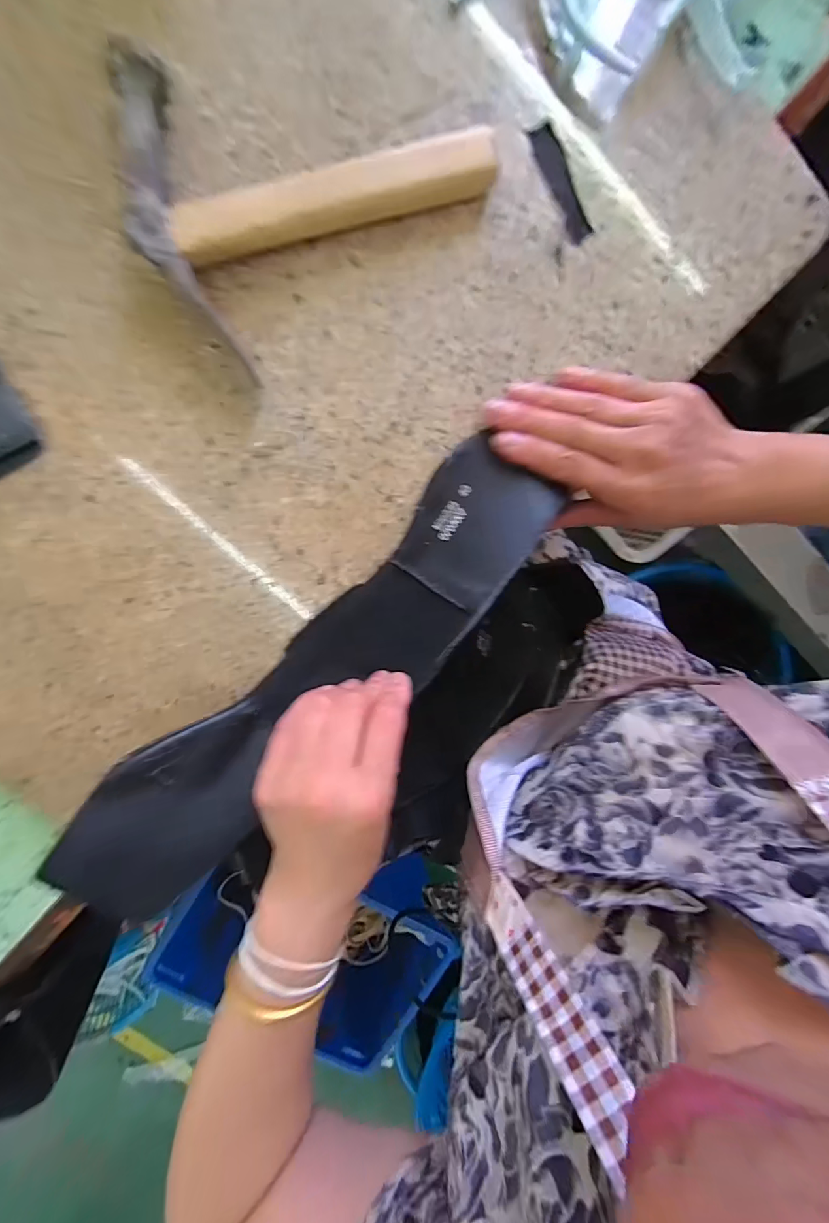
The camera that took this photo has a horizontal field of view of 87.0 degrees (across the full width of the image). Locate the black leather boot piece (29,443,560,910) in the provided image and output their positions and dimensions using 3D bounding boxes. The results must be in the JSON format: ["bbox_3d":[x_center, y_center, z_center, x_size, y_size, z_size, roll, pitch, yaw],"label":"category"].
[{"bbox_3d":[-0.043,0.030,0.249,0.314,0.047,0.084,-42,99,-8],"label":"black leather boot piece"}]

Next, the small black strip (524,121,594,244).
[{"bbox_3d":[0.082,-0.237,0.242,0.014,0.004,0.060,-29,99,-1],"label":"small black strip"}]

